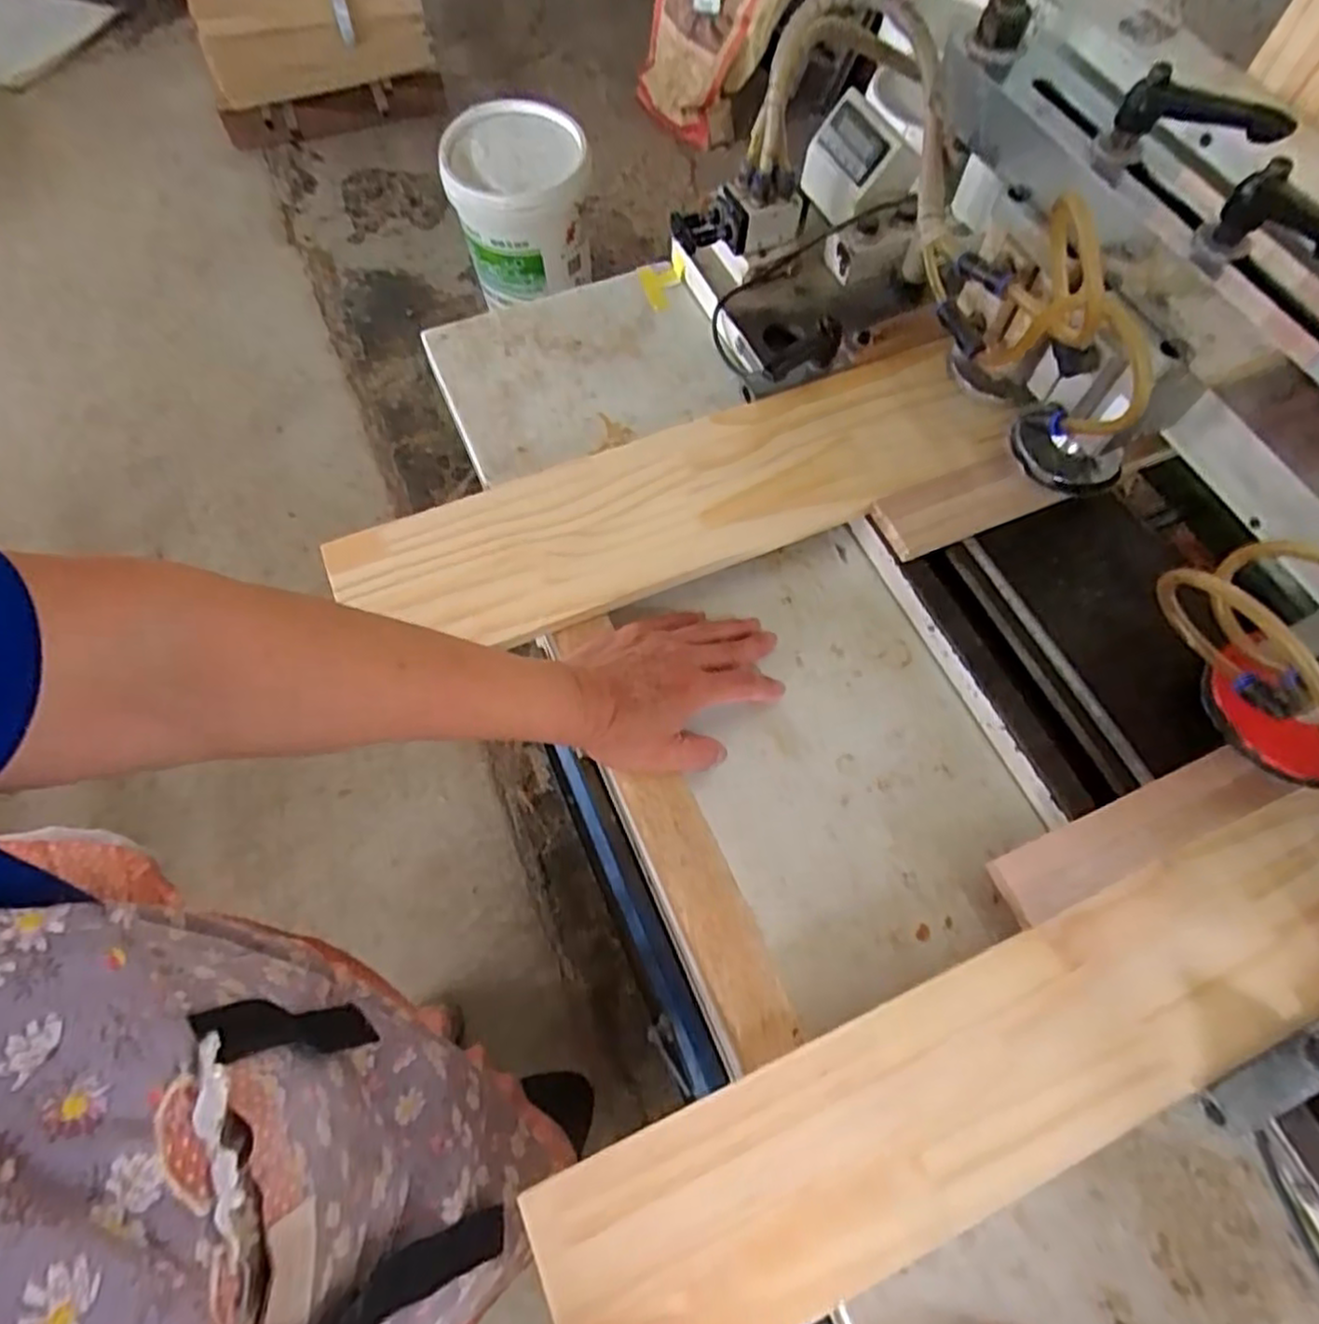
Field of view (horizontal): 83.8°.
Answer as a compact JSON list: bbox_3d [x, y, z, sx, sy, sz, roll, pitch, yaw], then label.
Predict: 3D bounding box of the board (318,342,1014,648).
[{"bbox_3d":[0.021,-0.121,0.540,0.491,0.016,0.120,-21,68,-10],"label":"board"}]

